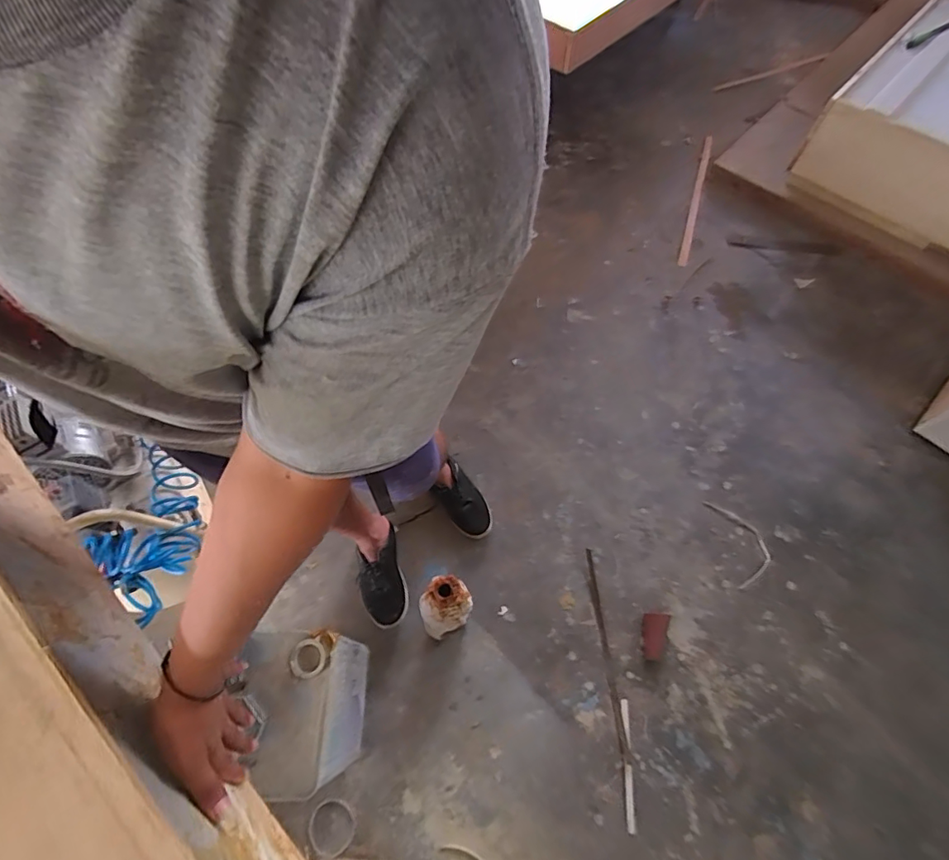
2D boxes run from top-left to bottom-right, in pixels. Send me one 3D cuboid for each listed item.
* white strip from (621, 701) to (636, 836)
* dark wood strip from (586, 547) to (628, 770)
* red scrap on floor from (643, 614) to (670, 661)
[{"bbox_3d":[0.328,0.712,1.040,0.019,0.005,0.239,4,63,1],"label":"white strip"},{"bbox_3d":[0.306,0.511,1.138,0.018,0.009,0.445,-4,63,-3],"label":"dark wood strip"},{"bbox_3d":[0.429,0.488,1.152,0.061,0.006,0.106,9,63,4],"label":"red scrap on floor"}]

